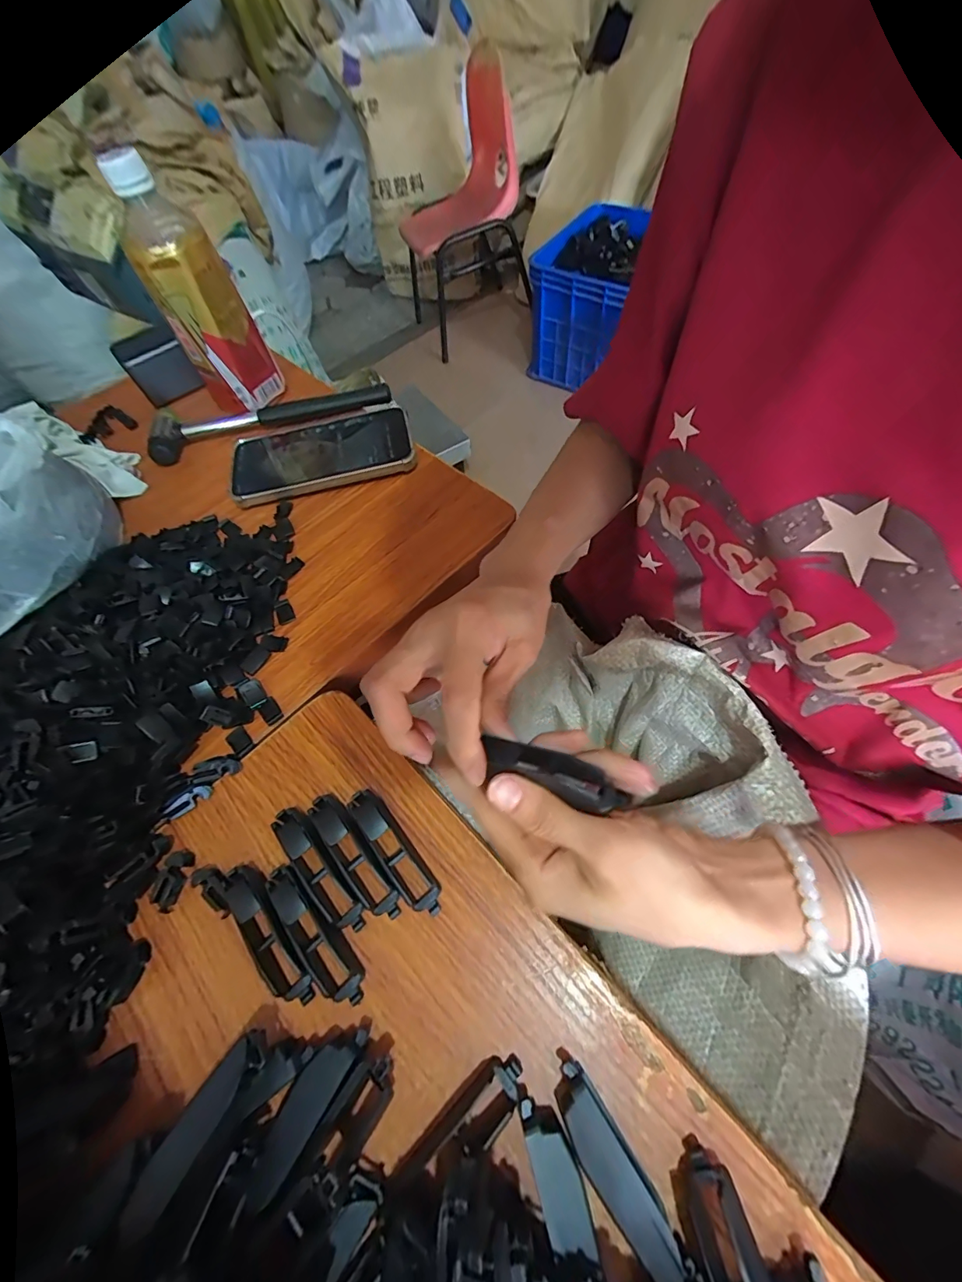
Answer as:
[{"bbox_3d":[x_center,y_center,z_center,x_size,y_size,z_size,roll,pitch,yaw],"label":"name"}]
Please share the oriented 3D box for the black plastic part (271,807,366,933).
[{"bbox_3d":[-0.092,0.128,0.250,0.019,0.015,0.077,-37,65,-15],"label":"black plastic part"}]

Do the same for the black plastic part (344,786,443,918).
[{"bbox_3d":[-0.049,0.118,0.251,0.018,0.016,0.076,-36,65,-14],"label":"black plastic part"}]

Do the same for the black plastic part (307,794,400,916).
[{"bbox_3d":[-0.072,0.121,0.251,0.020,0.016,0.076,-35,65,-14],"label":"black plastic part"}]

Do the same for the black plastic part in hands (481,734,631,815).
[{"bbox_3d":[0.032,0.059,0.202,0.066,0.013,0.021,16,64,23],"label":"black plastic part in hands"}]

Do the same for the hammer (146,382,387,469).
[{"bbox_3d":[-0.216,-0.234,0.455,0.240,0.028,0.046,-18,62,-6],"label":"hammer"}]

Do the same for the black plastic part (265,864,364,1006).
[{"bbox_3d":[-0.089,0.155,0.235,0.021,0.011,0.076,-41,66,-17],"label":"black plastic part"}]

